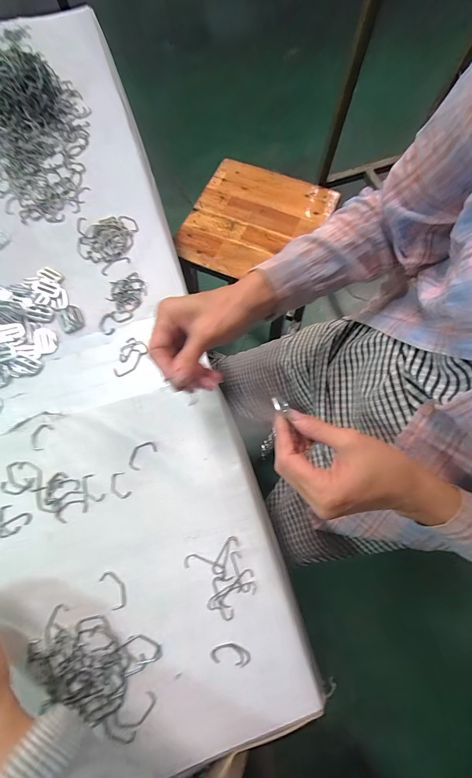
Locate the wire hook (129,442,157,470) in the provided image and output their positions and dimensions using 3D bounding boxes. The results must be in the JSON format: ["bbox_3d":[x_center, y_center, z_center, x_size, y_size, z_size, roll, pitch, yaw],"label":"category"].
[{"bbox_3d":[-0.114,0.078,0.369,0.022,0.004,0.039,40,77,11],"label":"wire hook"}]

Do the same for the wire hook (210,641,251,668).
[{"bbox_3d":[-0.005,0.268,0.312,0.040,0.004,0.019,9,73,3],"label":"wire hook"}]

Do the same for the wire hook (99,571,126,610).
[{"bbox_3d":[-0.129,0.213,0.329,0.020,0.004,0.039,-31,75,-9],"label":"wire hook"}]

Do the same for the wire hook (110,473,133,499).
[{"bbox_3d":[-0.137,0.114,0.361,0.020,0.004,0.031,-25,74,-8],"label":"wire hook"}]

